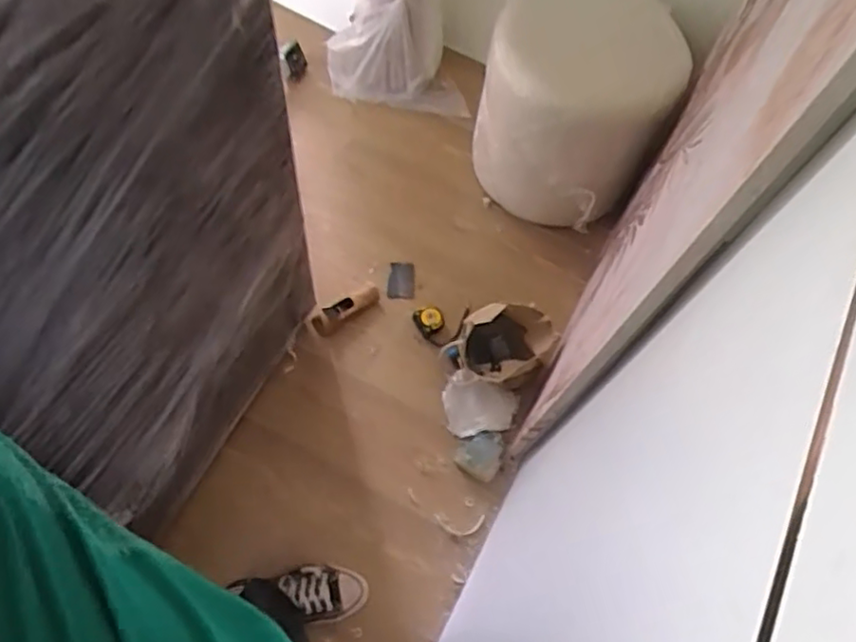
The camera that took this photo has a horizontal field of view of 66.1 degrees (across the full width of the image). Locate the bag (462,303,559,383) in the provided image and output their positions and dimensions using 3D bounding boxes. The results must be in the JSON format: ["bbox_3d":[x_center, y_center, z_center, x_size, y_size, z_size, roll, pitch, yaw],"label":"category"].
[{"bbox_3d":[0.184,0.060,1.561,0.212,0.155,0.176,10,64,-1],"label":"bag"}]

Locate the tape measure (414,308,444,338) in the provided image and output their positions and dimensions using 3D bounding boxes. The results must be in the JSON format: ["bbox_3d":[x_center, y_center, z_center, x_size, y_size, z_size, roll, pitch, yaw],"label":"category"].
[{"bbox_3d":[0.005,-0.001,1.647,0.069,0.032,0.072,-20,69,-14],"label":"tape measure"}]

